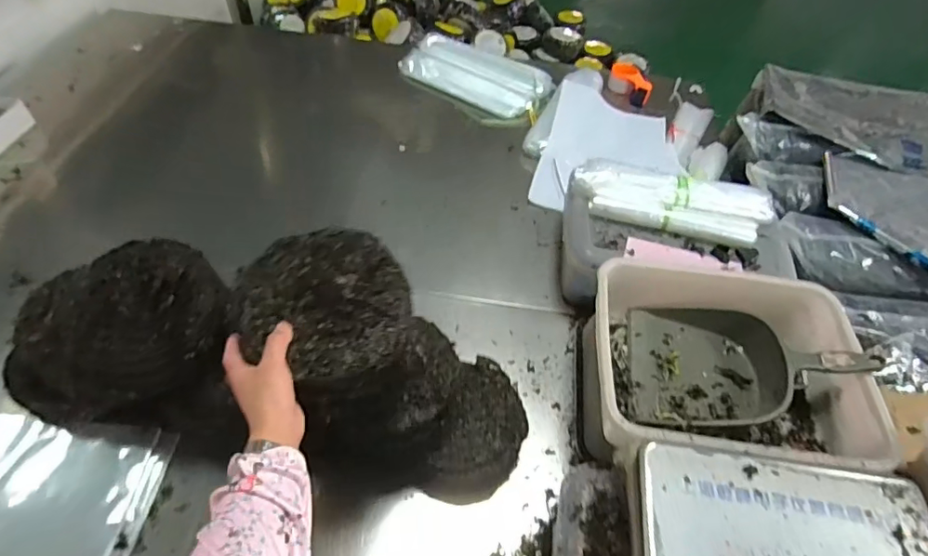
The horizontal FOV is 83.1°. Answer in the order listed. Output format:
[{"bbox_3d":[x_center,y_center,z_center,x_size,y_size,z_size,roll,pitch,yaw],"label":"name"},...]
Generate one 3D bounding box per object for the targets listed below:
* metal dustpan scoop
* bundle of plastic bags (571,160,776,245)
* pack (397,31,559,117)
[{"bbox_3d":[0.429,0.123,0.812,0.316,0.109,0.224,11,51,4],"label":"metal dustpan scoop"},{"bbox_3d":[0.410,-0.157,1.032,0.389,0.039,0.152,16,51,8],"label":"bundle of plastic bags"},{"bbox_3d":[0.039,-0.614,1.573,0.448,0.059,0.220,29,55,18],"label":"pack"}]

